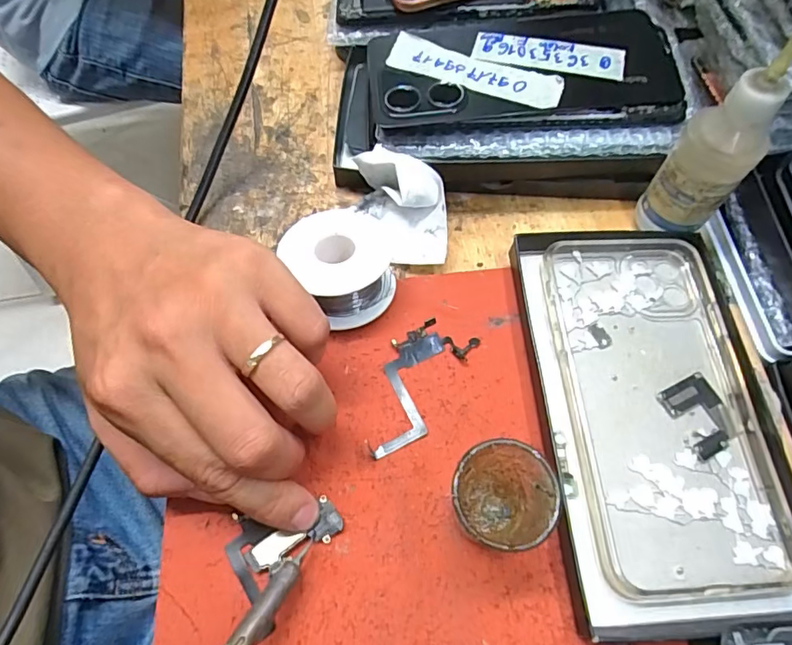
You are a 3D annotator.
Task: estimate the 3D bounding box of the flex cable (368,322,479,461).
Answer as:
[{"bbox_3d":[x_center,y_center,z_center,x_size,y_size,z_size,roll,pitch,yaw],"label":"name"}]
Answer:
[{"bbox_3d":[0.007,0.029,0.241,0.033,0.004,0.071,28,69,14],"label":"flex cable"}]

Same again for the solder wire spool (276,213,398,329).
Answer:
[{"bbox_3d":[-0.024,-0.030,0.255,0.051,0.032,0.053,-1,65,2],"label":"solder wire spool"}]

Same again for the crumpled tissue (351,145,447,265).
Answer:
[{"bbox_3d":[0.003,-0.060,0.269,0.043,0.036,0.057,-3,65,1],"label":"crumpled tissue"}]

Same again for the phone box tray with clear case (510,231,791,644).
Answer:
[{"bbox_3d":[0.116,0.037,0.228,0.100,0.014,0.174,-4,65,1],"label":"phone box tray with clear case"}]

